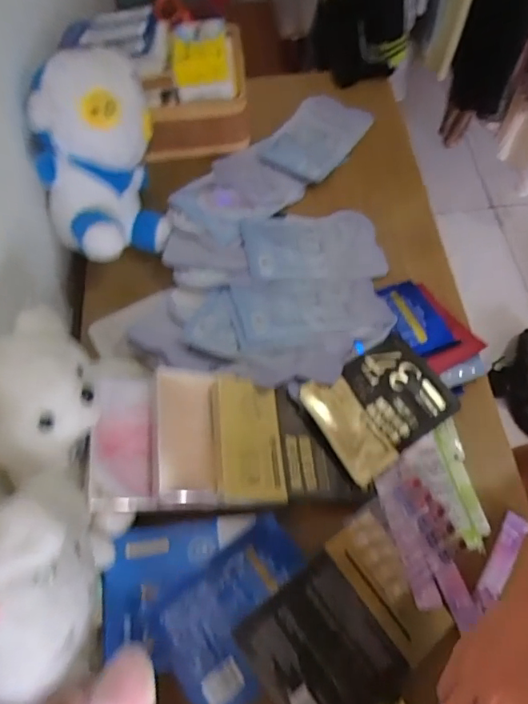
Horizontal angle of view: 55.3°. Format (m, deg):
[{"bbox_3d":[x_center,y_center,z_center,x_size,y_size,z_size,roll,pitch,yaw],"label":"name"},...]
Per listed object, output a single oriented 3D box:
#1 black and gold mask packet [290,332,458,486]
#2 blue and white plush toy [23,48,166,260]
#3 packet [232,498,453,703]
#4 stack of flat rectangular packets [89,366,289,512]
[{"bbox_3d":[0.128,0.058,0.574,0.170,0.014,0.123,-29,74,-23],"label":"black and gold mask packet"},{"bbox_3d":[-0.213,-0.255,0.655,0.139,0.162,0.251,-8,64,-2],"label":"blue and white plush toy"},{"bbox_3d":[0.075,0.250,0.467,0.175,0.018,0.126,-29,72,-26],"label":"packet"},{"bbox_3d":[-0.074,0.089,0.517,0.180,0.062,0.138,-4,64,-1],"label":"stack of flat rectangular packets"}]

